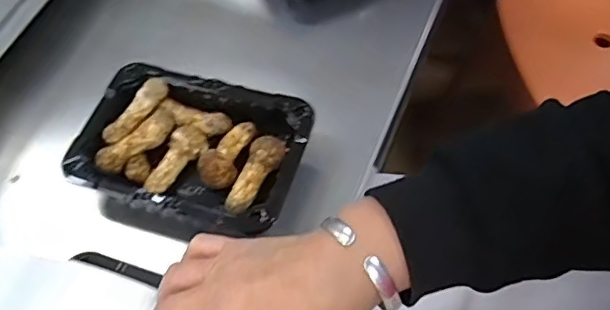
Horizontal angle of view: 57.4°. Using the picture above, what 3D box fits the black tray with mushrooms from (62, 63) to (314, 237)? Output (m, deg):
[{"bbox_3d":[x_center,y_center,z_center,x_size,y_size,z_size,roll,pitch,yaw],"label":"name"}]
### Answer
[{"bbox_3d":[-0.098,-0.007,0.474,0.188,0.033,0.123,12,62,11],"label":"black tray with mushrooms"}]

